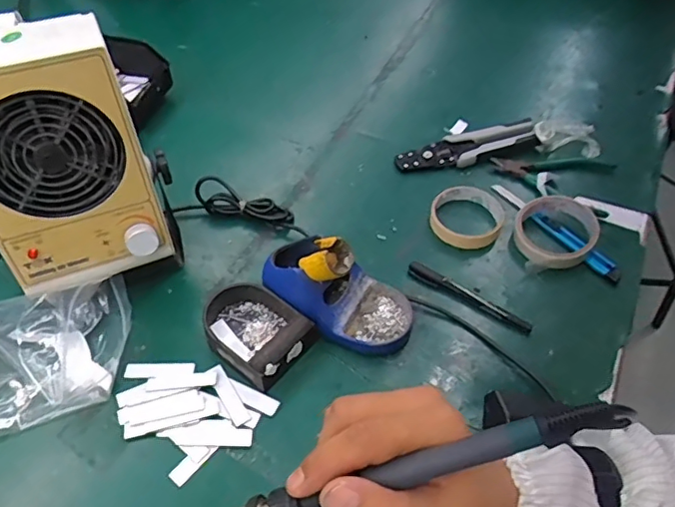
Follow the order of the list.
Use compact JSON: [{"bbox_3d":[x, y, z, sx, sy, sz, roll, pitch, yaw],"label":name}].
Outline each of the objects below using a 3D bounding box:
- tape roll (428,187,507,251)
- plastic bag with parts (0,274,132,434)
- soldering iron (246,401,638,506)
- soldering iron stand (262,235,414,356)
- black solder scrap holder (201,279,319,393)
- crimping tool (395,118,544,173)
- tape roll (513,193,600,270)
[{"bbox_3d":[0.152,-0.044,0.652,0.086,0.022,0.077,7,51,4],"label":"tape roll"},{"bbox_3d":[-0.296,0.091,0.505,0.211,0.054,0.125,-15,53,-13],"label":"plastic bag with parts"},{"bbox_3d":[0.019,0.110,0.270,0.238,0.013,0.016,-21,52,10],"label":"soldering iron"},{"bbox_3d":[0.002,0.032,0.545,0.155,0.083,0.079,20,54,14],"label":"soldering iron stand"},{"bbox_3d":[-0.082,0.073,0.544,0.105,0.032,0.076,31,57,21],"label":"black solder scrap holder"},{"bbox_3d":[0.172,-0.138,0.729,0.194,0.027,0.052,-15,53,-13],"label":"crimping tool"},{"bbox_3d":[0.247,-0.028,0.630,0.095,0.032,0.088,1,51,-1],"label":"tape roll"}]

